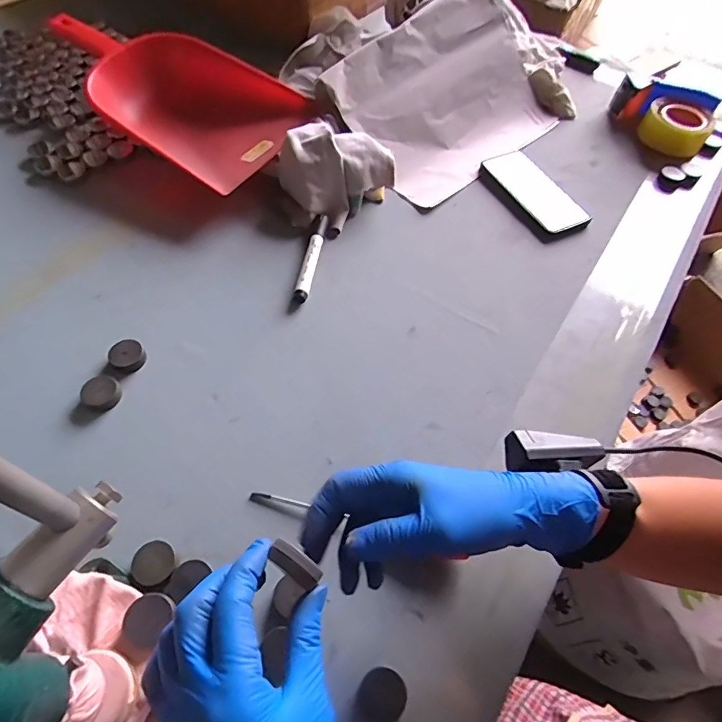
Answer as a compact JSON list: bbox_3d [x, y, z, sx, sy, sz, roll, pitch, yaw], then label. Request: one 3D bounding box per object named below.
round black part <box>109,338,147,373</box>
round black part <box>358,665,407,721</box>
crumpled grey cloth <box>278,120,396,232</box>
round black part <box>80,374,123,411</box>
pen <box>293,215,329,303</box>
[{"bbox_3d":[-0.236,-0.005,0.467,0.032,0.014,0.032,2,57,-3],"label":"round black part"},{"bbox_3d":[0.016,0.240,0.332,0.033,0.011,0.031,2,57,-3],"label":"round black part"},{"bbox_3d":[-0.039,-0.250,0.602,0.120,0.071,0.132,38,62,19],"label":"crumpled grey cloth"},{"bbox_3d":[-0.248,0.030,0.442,0.031,0.012,0.033,2,57,-3],"label":"round black part"},{"bbox_3d":[-0.058,-0.125,0.557,0.017,0.018,0.131,10,57,3],"label":"pen"}]

